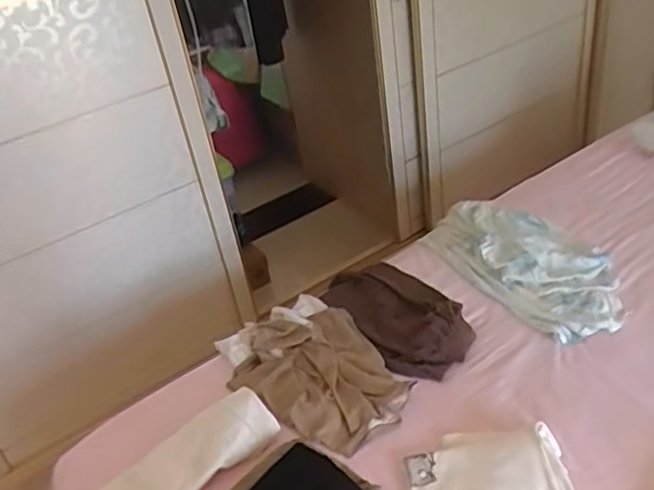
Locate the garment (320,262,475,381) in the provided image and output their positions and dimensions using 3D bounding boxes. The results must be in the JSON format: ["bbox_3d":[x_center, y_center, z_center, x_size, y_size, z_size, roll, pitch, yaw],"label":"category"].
[{"bbox_3d":[0.141,0.123,1.309,0.194,0.053,0.367,-21,37,-19],"label":"garment"}]

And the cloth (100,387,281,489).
[{"bbox_3d":[-0.243,0.364,1.053,0.336,0.028,0.123,-38,54,-25],"label":"cloth"}]

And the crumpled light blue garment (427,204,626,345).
[{"bbox_3d":[0.425,0.022,1.406,0.262,0.040,0.522,-24,38,-22],"label":"crumpled light blue garment"}]

